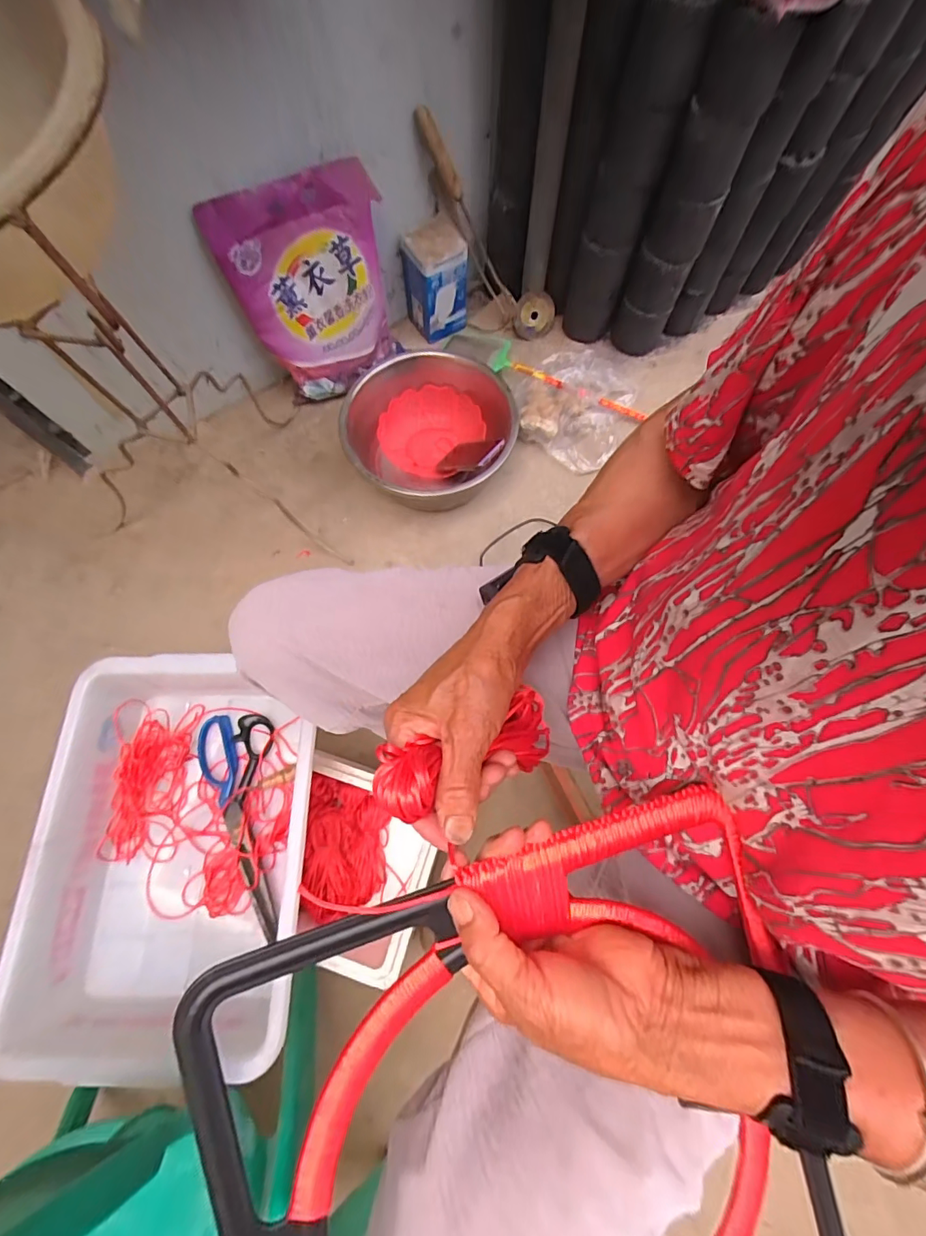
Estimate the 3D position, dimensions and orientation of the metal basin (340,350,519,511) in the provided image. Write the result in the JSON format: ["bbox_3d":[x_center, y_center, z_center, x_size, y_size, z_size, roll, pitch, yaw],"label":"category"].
[{"bbox_3d":[-0.054,-0.334,0.880,0.287,0.135,0.302,0,70,0],"label":"metal basin"}]

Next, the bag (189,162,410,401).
[{"bbox_3d":[-0.262,-0.576,0.839,0.271,0.305,0.104,-21,72,-7],"label":"bag"}]

